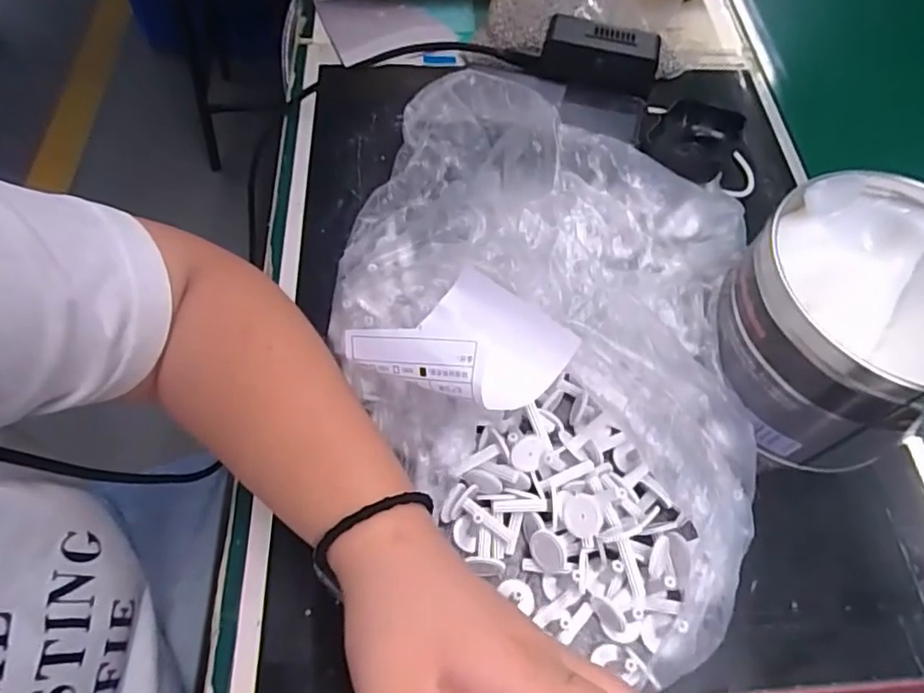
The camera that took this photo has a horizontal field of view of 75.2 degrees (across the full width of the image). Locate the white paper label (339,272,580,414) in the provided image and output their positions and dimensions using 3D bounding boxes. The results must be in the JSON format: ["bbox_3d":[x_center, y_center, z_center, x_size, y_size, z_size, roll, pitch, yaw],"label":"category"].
[{"bbox_3d":[0.001,-0.005,0.279,0.086,0.035,0.080,41,66,17],"label":"white paper label"}]

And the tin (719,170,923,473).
[{"bbox_3d":[0.204,-0.010,0.324,0.121,0.104,0.124,2,61,-3],"label":"tin"}]

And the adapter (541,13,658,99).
[{"bbox_3d":[0.092,-0.194,0.401,0.075,0.031,0.029,11,61,2],"label":"adapter"}]

